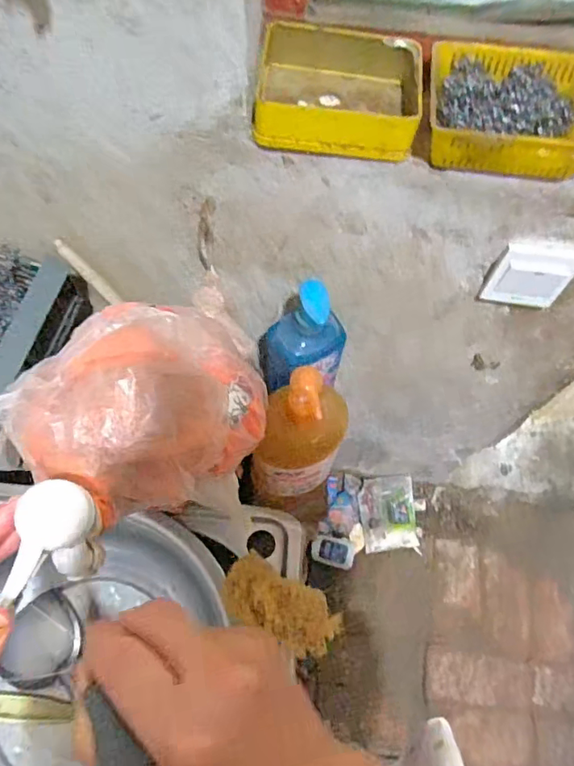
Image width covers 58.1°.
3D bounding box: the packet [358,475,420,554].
[{"bbox_3d":[0.248,0.317,1.262,0.135,0.010,0.169,-5,76,-5],"label":"packet"}]

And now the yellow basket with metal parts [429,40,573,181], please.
[{"bbox_3d":[0.208,-0.245,0.477,0.170,0.056,0.115,5,63,0],"label":"yellow basket with metal parts"}]

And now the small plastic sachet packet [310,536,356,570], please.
[{"bbox_3d":[0.110,0.398,1.225,0.100,0.015,0.068,13,63,4],"label":"small plastic sachet packet"}]

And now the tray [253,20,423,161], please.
[{"bbox_3d":[0.049,-0.285,0.497,0.157,0.051,0.131,4,63,-1],"label":"tray"}]

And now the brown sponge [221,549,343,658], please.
[{"bbox_3d":[-0.005,0.225,0.520,0.121,0.031,0.062,31,65,-3],"label":"brown sponge"}]

